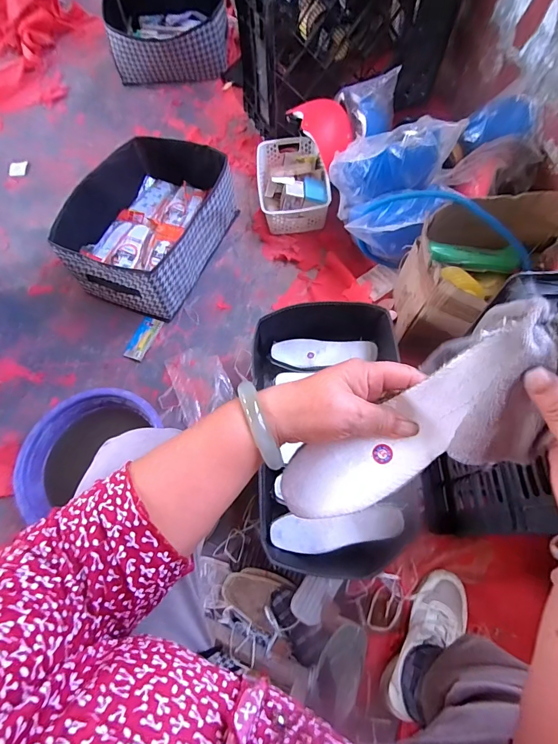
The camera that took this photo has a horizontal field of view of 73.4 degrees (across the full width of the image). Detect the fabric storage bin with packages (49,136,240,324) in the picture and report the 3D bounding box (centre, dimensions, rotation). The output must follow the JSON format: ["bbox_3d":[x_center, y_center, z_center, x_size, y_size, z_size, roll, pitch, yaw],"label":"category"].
[{"bbox_3d":[-0.333,-0.397,1.006,0.324,0.188,0.452,19,69,11],"label":"fabric storage bin with packages"}]

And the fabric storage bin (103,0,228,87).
[{"bbox_3d":[-0.410,-1.290,1.407,0.431,0.162,0.399,-13,66,-3],"label":"fabric storage bin"}]

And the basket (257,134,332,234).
[{"bbox_3d":[0.038,-0.560,1.105,0.193,0.094,0.302,-8,66,-1],"label":"basket"}]

